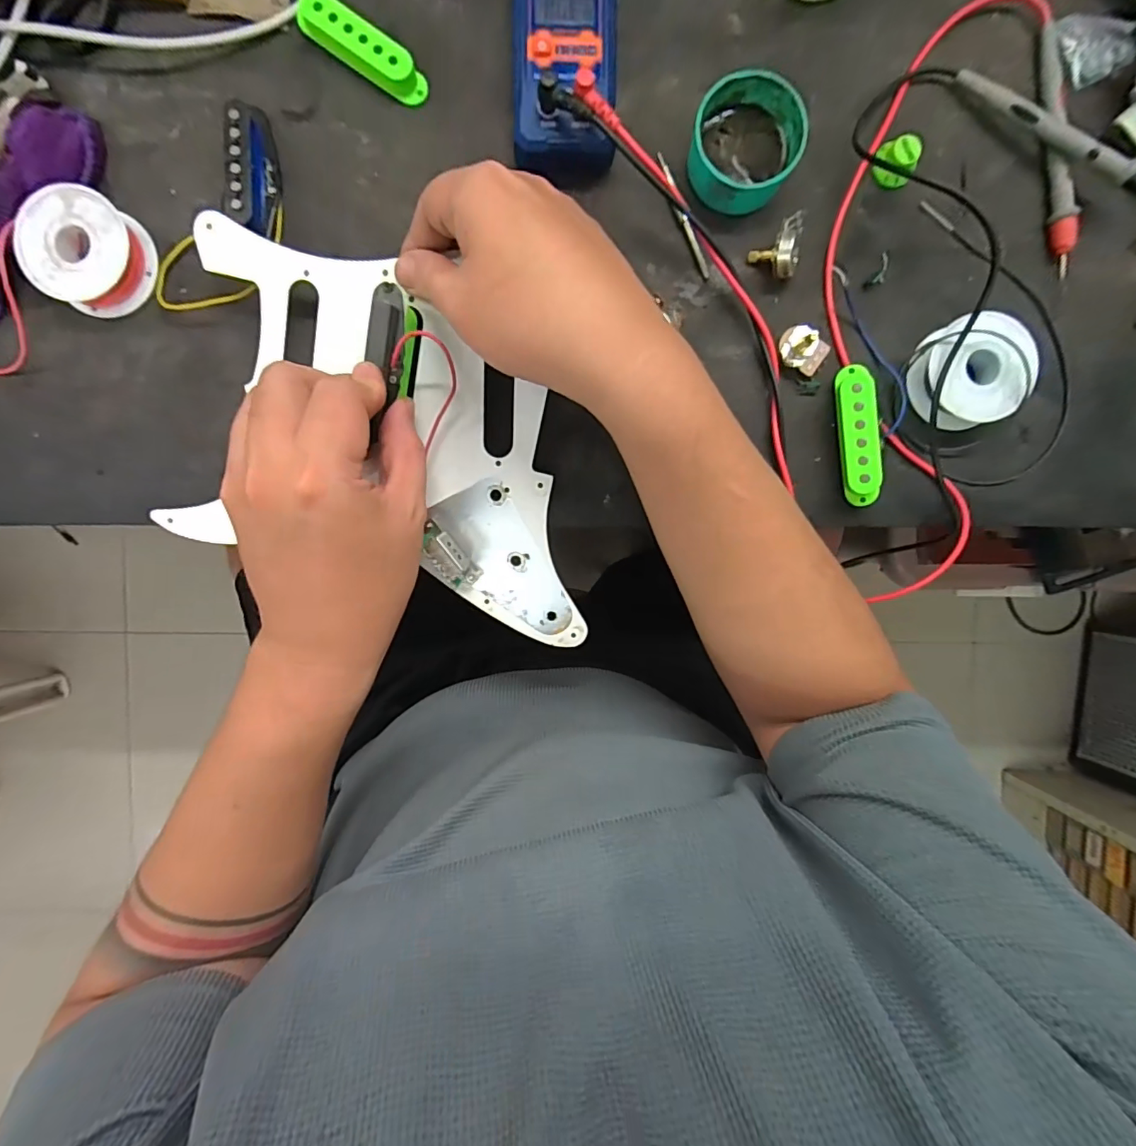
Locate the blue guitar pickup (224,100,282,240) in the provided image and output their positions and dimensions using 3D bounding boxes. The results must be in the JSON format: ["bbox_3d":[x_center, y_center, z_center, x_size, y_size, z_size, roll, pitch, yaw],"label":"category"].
[{"bbox_3d":[-0.179,-0.230,0.289,0.019,0.023,0.069,-1,94,-1],"label":"blue guitar pickup"}]

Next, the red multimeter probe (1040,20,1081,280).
[{"bbox_3d":[0.287,-0.246,0.297,0.012,0.013,0.136,-7,94,0],"label":"red multimeter probe"}]

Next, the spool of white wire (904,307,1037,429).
[{"bbox_3d":[0.238,-0.117,0.298,0.062,0.029,0.059,0,94,-1],"label":"spool of white wire"}]

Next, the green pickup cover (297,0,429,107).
[{"bbox_3d":[-0.118,-0.299,0.290,0.077,0.014,0.021,33,93,-3],"label":"green pickup cover"}]

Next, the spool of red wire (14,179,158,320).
[{"bbox_3d":[-0.275,-0.183,0.292,0.060,0.022,0.060,0,94,-1],"label":"spool of red wire"}]

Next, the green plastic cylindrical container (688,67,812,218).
[{"bbox_3d":[0.100,-0.242,0.291,0.060,0.028,0.062,0,94,-1],"label":"green plastic cylindrical container"}]

